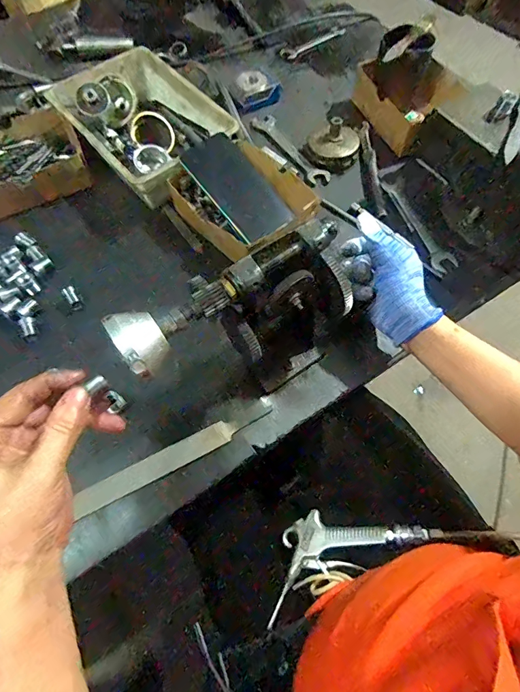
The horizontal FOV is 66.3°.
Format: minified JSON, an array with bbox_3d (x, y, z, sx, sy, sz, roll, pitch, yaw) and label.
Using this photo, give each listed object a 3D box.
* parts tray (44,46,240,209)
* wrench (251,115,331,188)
[{"bbox_3d":[-0.169,-0.321,0.579,0.171,0.065,0.252,-38,71,-17],"label":"parts tray"},{"bbox_3d":[0.046,-0.305,0.617,0.033,0.014,0.169,-30,69,-15],"label":"wrench"}]

